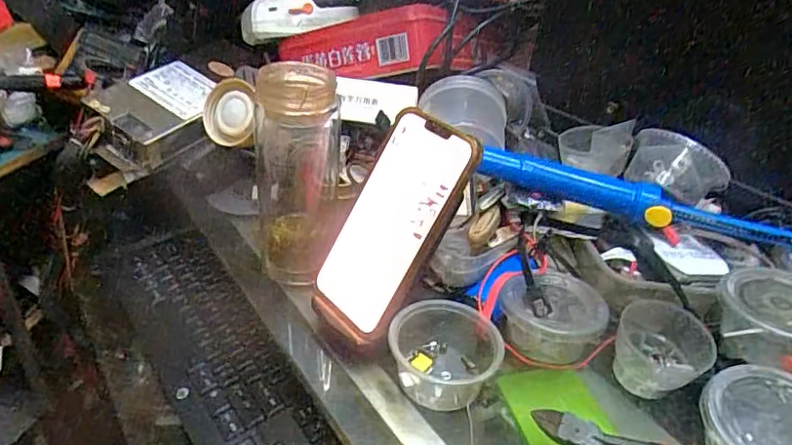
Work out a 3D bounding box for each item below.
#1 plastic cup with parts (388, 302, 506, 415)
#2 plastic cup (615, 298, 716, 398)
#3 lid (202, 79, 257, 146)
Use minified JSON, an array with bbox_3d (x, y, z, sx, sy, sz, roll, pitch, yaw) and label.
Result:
[{"bbox_3d":[0.036,0.090,0.392,0.076,0.047,0.072,3,34,-2],"label":"plastic cup with parts"},{"bbox_3d":[0.195,0.090,0.401,0.061,0.050,0.058,3,34,-2],"label":"plastic cup"},{"bbox_3d":[-0.154,-0.101,0.506,0.062,0.060,0.012,-21,-11,24],"label":"lid"}]

